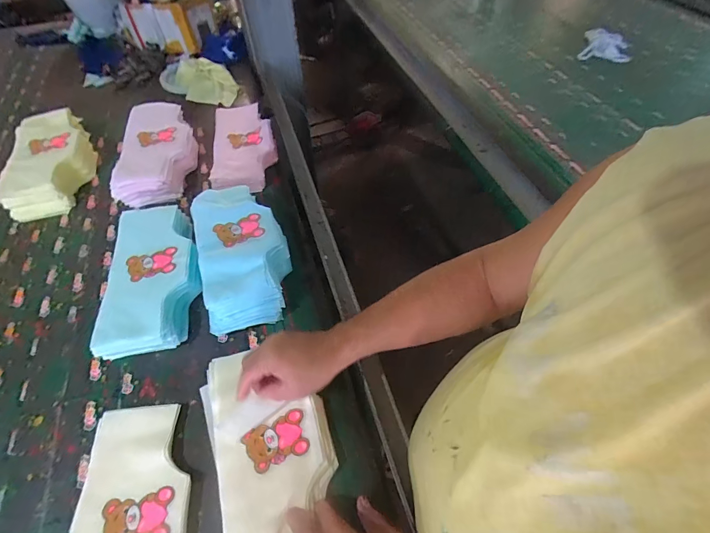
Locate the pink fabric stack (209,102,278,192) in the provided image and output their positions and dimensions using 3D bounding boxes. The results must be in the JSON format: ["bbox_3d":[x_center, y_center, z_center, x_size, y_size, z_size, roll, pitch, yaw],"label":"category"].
[{"bbox_3d":[-0.270,-0.297,0.837,0.148,0.035,0.303,-10,55,-3],"label":"pink fabric stack"}]

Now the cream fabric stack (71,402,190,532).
[{"bbox_3d":[-0.280,0.325,0.424,0.133,0.023,0.289,-9,55,-2],"label":"cream fabric stack"}]

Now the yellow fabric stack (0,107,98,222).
[{"bbox_3d":[-0.706,-0.240,0.790,0.149,0.079,0.303,-12,56,-4],"label":"yellow fabric stack"}]

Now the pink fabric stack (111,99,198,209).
[{"bbox_3d":[-0.466,-0.278,0.812,0.155,0.069,0.303,-10,55,-3],"label":"pink fabric stack"}]

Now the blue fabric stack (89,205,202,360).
[{"bbox_3d":[-0.360,0.011,0.623,0.148,0.057,0.294,-13,56,-5],"label":"blue fabric stack"}]

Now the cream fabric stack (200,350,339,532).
[{"bbox_3d":[-0.114,0.248,0.466,0.159,0.026,0.299,-20,57,-10],"label":"cream fabric stack"}]

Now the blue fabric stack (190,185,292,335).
[{"bbox_3d":[-0.208,-0.033,0.637,0.150,0.075,0.293,-18,56,-9],"label":"blue fabric stack"}]

